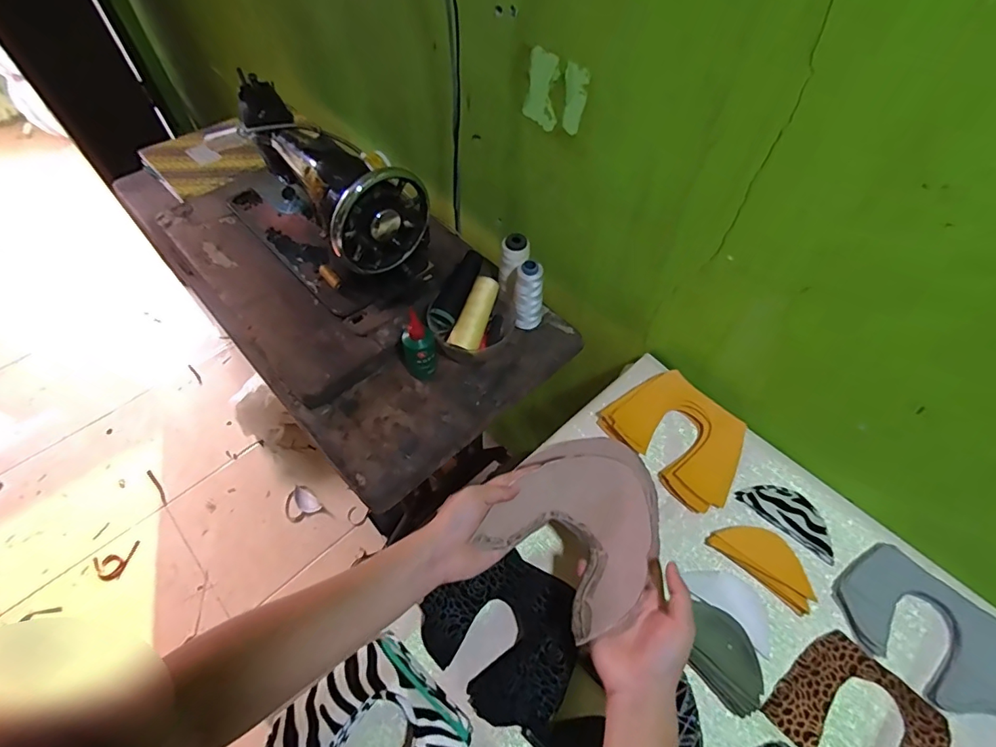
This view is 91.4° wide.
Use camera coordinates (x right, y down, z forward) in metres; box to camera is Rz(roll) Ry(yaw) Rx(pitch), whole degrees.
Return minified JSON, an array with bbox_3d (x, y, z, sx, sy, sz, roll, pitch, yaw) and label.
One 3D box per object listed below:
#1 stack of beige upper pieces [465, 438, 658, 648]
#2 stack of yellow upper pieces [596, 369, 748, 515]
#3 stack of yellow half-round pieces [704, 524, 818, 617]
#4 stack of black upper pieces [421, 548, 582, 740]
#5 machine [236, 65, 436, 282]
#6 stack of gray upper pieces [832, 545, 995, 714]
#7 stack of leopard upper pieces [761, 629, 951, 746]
[{"bbox_3d":[0.087,0.142,0.485,0.145,0.044,0.187,28,61,16],"label":"stack of beige upper pieces"},{"bbox_3d":[0.232,0.078,0.621,0.130,0.026,0.167,-37,65,-22],"label":"stack of yellow upper pieces"},{"bbox_3d":[0.301,0.206,0.545,0.111,0.010,0.057,37,64,21],"label":"stack of yellow half-round pieces"},{"bbox_3d":[0.007,0.264,0.500,0.155,0.028,0.137,31,62,18],"label":"stack of black upper pieces"},{"bbox_3d":[-0.251,-0.269,0.721,0.172,0.206,0.331,-32,63,-20],"label":"machine"},{"bbox_3d":[0.444,0.263,0.506,0.120,0.015,0.154,-32,63,-20],"label":"stack of gray upper pieces"},{"bbox_3d":[0.354,0.339,0.468,0.121,0.011,0.144,-39,65,-23],"label":"stack of leopard upper pieces"}]

